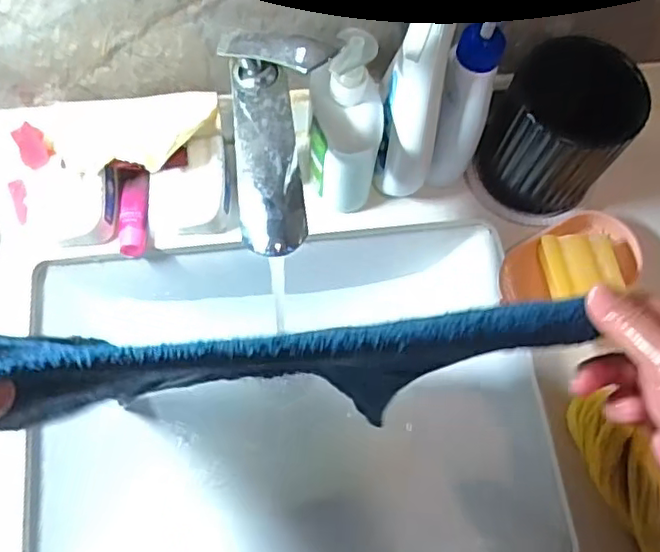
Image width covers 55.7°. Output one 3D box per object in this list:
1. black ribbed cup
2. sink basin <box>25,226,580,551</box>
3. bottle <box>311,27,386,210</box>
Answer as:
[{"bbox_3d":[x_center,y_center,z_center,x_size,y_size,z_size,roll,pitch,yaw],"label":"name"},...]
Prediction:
[{"bbox_3d":[0.206,-0.133,0.571,0.115,0.146,0.094,30,71,10],"label":"black ribbed cup"},{"bbox_3d":[-0.037,0.130,0.619,0.459,0.128,0.315,-6,69,-4],"label":"sink basin"},{"bbox_3d":[0.013,-0.129,0.546,0.067,0.173,0.072,3,69,0],"label":"bottle"}]

